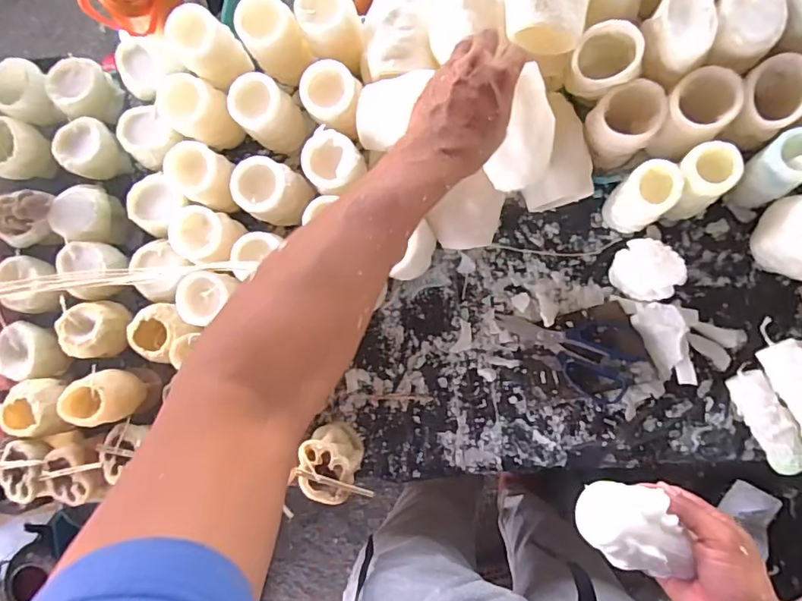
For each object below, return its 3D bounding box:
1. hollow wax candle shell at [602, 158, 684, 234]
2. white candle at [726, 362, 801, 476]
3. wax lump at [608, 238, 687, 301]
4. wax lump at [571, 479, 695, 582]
[{"bbox_3d":[0.251,-0.106,0.549,0.049,0.105,0.061,43,94,8],"label":"hollow wax candle shell"},{"bbox_3d":[0.382,0.125,0.536,0.033,0.030,0.110,-27,84,7],"label":"white candle"},{"bbox_3d":[0.257,-0.029,0.544,0.065,0.075,0.051,32,92,9],"label":"wax lump"},{"bbox_3d":[0.200,0.200,0.440,0.088,0.039,0.073,0,87,9],"label":"wax lump"}]

